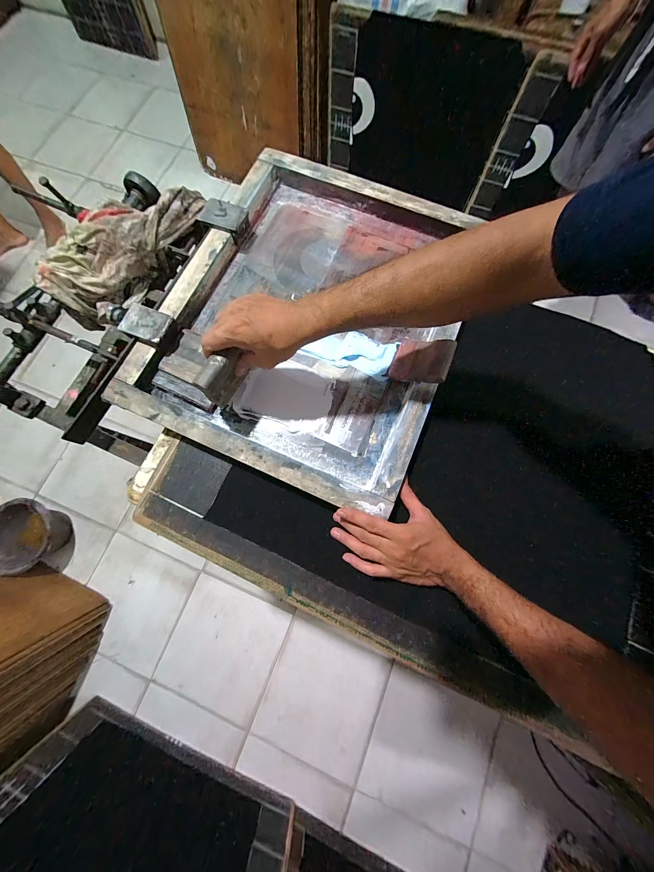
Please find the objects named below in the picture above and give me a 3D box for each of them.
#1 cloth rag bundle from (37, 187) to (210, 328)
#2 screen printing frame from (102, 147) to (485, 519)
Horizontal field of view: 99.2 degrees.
[{"bbox_3d":[-0.360,-0.345,0.517,0.323,0.089,0.110,-39,79,-7],"label":"cloth rag bundle"},{"bbox_3d":[-0.026,-0.210,0.472,0.472,0.056,0.556,24,78,7],"label":"screen printing frame"}]

